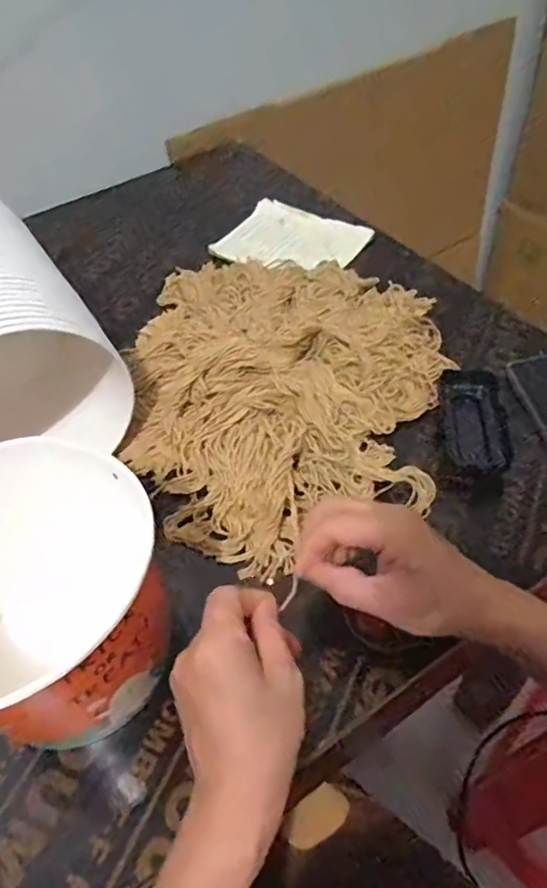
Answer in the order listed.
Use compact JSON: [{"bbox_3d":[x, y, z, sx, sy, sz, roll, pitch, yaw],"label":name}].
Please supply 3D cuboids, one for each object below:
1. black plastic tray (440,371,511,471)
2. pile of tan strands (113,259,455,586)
[{"bbox_3d":[0.179,-0.023,0.520,0.051,0.014,0.111,0,50,6],"label":"black plastic tray"},{"bbox_3d":[0.011,-0.071,0.549,0.307,0.046,0.378,-8,49,-1],"label":"pile of tan strands"}]

